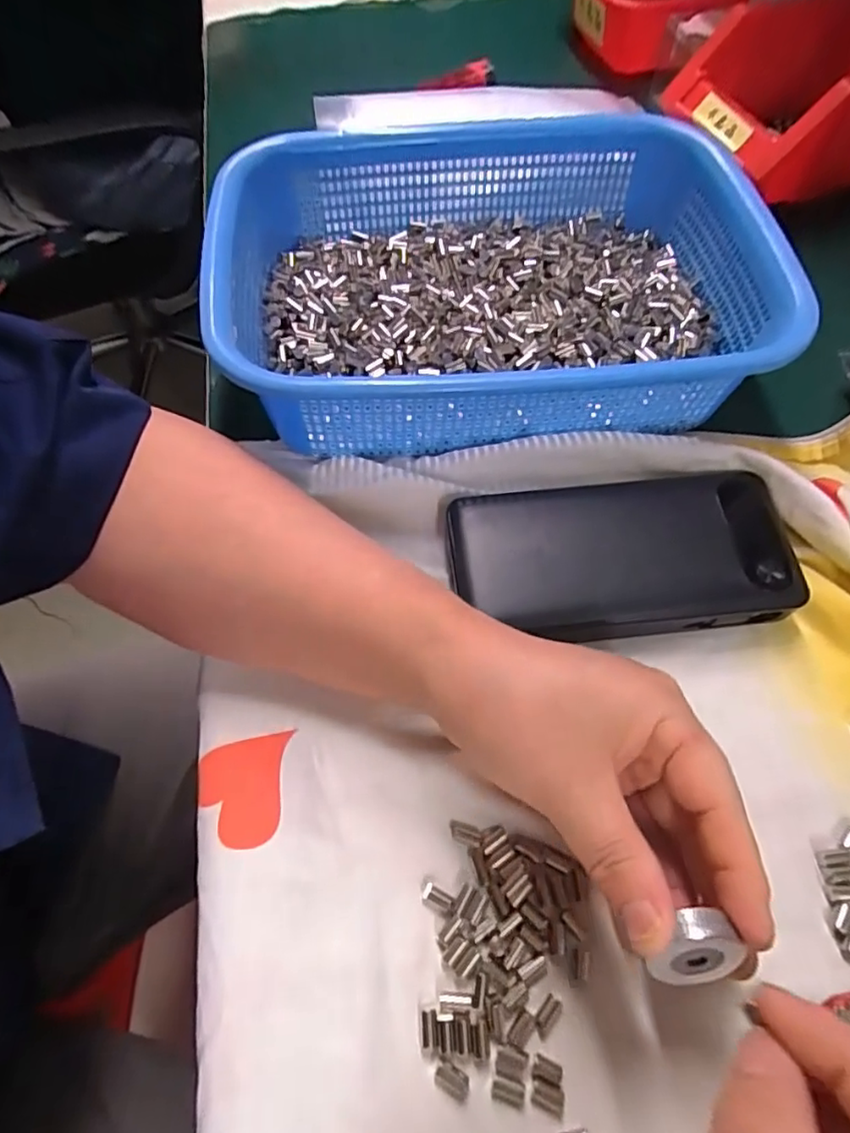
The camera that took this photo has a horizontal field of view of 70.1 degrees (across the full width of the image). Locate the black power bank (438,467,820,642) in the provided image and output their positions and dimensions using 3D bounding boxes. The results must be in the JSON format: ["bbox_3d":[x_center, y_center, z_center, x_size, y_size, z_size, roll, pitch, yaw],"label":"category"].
[{"bbox_3d":[0.089,-0.002,0.287,0.149,0.028,0.073,-6,61,-2],"label":"black power bank"}]

